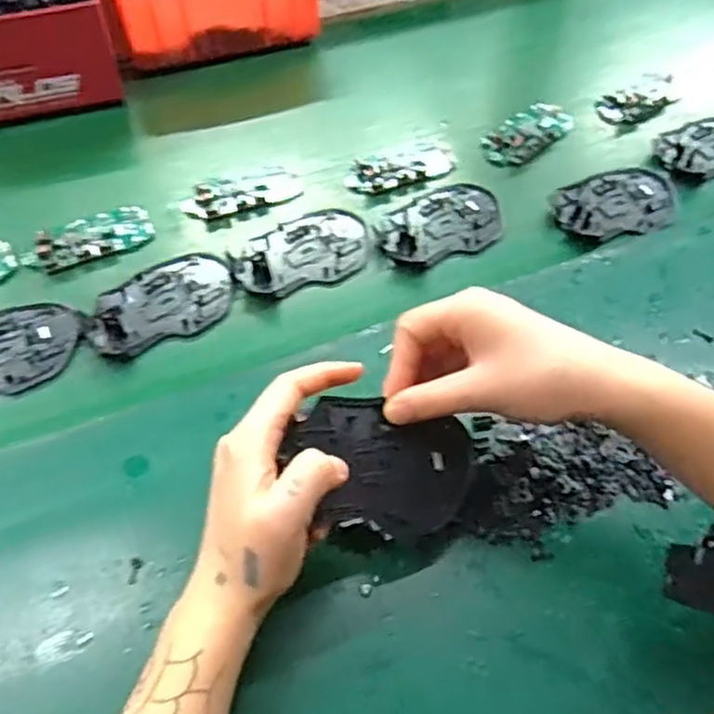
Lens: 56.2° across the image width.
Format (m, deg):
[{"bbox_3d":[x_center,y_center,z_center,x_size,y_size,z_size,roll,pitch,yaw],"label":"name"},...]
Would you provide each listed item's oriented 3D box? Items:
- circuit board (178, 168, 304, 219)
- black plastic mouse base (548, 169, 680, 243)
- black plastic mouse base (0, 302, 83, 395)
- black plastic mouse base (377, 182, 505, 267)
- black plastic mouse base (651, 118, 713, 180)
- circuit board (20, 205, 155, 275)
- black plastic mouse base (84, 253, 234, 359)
[{"bbox_3d":[-0.098,-0.141,0.567,0.099,0.008,0.045,-20,58,-14],"label":"circuit board"},{"bbox_3d":[0.219,-0.130,0.569,0.110,0.009,0.075,-14,57,-11],"label":"black plastic mouse base"},{"bbox_3d":[-0.256,-0.004,0.471,0.116,0.008,0.073,-17,57,-12],"label":"black plastic mouse base"},{"bbox_3d":[0.070,-0.110,0.550,0.112,0.008,0.073,-25,59,-17],"label":"black plastic mouse base"},{"bbox_3d":[0.328,-0.194,0.611,0.114,0.010,0.074,-16,57,-12],"label":"black plastic mouse base"},{"bbox_3d":[-0.214,-0.096,0.531,0.098,0.010,0.048,-24,59,-17],"label":"circuit board"},{"bbox_3d":[-0.147,-0.042,0.500,0.107,0.006,0.073,-21,58,-15],"label":"black plastic mouse base"}]

